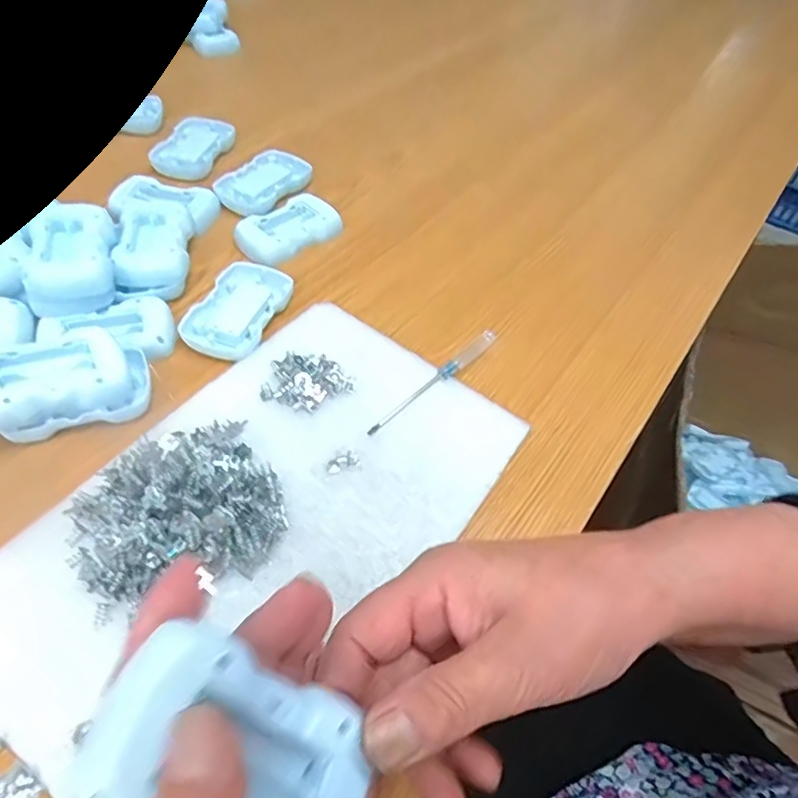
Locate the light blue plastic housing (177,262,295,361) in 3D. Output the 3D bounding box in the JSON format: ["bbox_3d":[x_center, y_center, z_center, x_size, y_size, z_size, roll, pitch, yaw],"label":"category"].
[{"bbox_3d":[-0.119,-0.067,0.427,0.055,0.011,0.088,17,53,8],"label":"light blue plastic housing"}]

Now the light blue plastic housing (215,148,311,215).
[{"bbox_3d":[-0.124,-0.200,0.533,0.055,0.014,0.089,27,55,15],"label":"light blue plastic housing"}]

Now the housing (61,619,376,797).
[{"bbox_3d":[-0.045,0.107,0.174,0.082,0.015,0.050,39,55,-21],"label":"housing"}]

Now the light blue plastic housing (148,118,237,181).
[{"bbox_3d":[-0.200,-0.245,0.563,0.059,0.014,0.091,14,52,5],"label":"light blue plastic housing"}]

